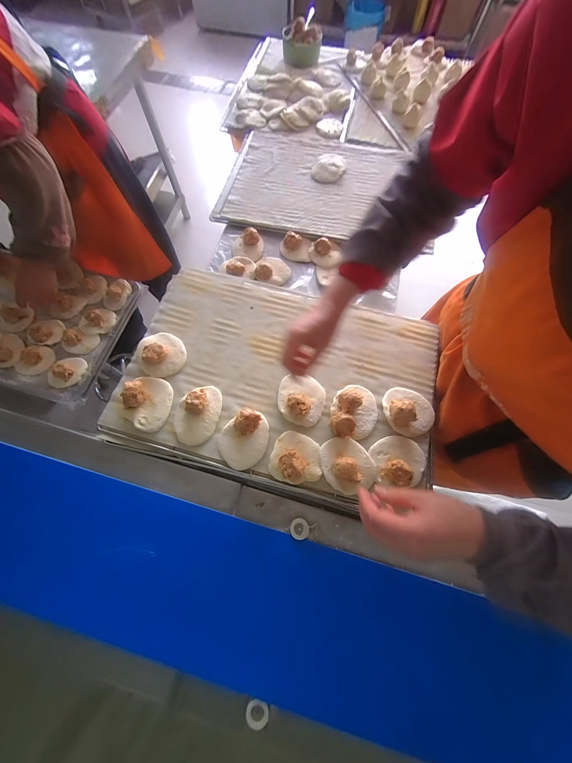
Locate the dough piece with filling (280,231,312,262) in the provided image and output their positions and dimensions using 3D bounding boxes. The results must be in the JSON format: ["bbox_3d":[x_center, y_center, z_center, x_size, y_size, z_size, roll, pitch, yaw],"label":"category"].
[{"bbox_3d":[0.026,-0.357,0.654,0.080,0.032,0.068,5,70,1],"label":"dough piece with filling"}]

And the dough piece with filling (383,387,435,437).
[{"bbox_3d":[0.226,0.049,0.451,0.086,0.036,0.093,0,67,-1],"label":"dough piece with filling"}]

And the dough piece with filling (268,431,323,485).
[{"bbox_3d":[0.020,0.128,0.419,0.087,0.026,0.084,0,67,-1],"label":"dough piece with filling"}]

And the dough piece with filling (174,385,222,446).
[{"bbox_3d":[-0.161,0.054,0.442,0.074,0.032,0.108,4,67,1],"label":"dough piece with filling"}]

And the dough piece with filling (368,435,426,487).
[{"bbox_3d":[0.198,0.132,0.421,0.089,0.030,0.080,-13,68,-6],"label":"dough piece with filling"}]

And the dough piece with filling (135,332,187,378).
[{"bbox_3d":[-0.251,-0.059,0.487,0.096,0.035,0.089,0,67,-1],"label":"dough piece with filling"}]

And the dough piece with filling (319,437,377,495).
[{"bbox_3d":[0.106,0.136,0.413,0.086,0.035,0.091,0,67,-1],"label":"dough piece with filling"}]

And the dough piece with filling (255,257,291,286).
[{"bbox_3d":[-0.034,-0.294,0.631,0.090,0.036,0.088,-2,70,-2],"label":"dough piece with filling"}]

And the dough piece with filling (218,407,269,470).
[{"bbox_3d":[-0.073,0.096,0.426,0.083,0.031,0.096,38,72,14],"label":"dough piece with filling"}]

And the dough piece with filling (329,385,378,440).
[{"bbox_3d":[0.128,0.050,0.448,0.086,0.037,0.109,14,69,5],"label":"dough piece with filling"}]

